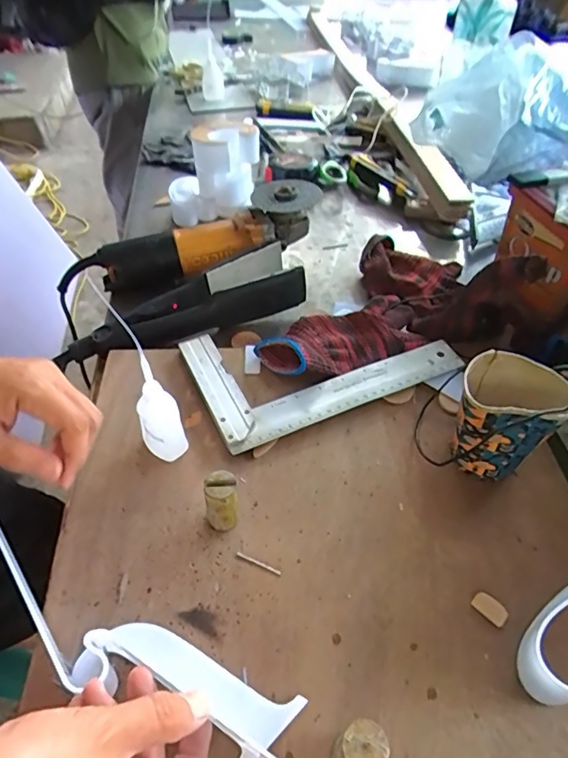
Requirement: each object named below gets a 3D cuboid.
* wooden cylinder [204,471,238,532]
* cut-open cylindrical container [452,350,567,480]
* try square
[{"bbox_3d":[-0.049,0.096,0.388,0.024,0.052,0.025,-10,47,-8],"label":"wooden cylinder"},{"bbox_3d":[0.181,0.034,0.418,0.078,0.095,0.063,17,50,17],"label":"cut-open cylindrical container"},{"bbox_3d":[0.037,-0.022,0.520,0.253,0.015,0.142,-20,49,-16],"label":"try square"}]

